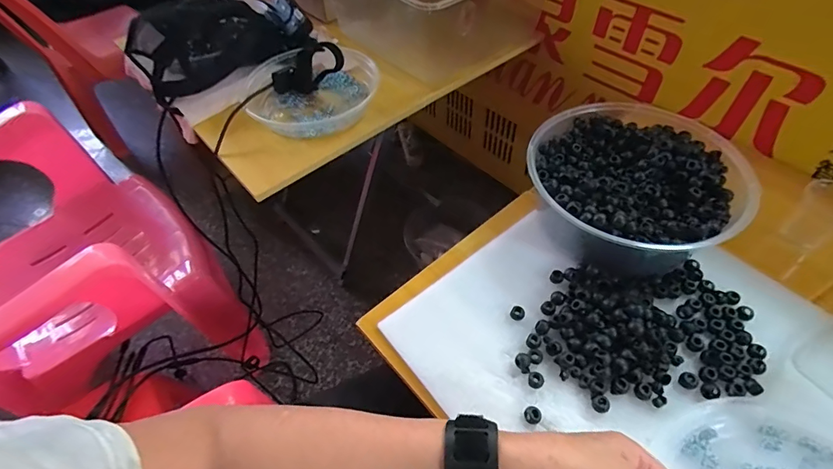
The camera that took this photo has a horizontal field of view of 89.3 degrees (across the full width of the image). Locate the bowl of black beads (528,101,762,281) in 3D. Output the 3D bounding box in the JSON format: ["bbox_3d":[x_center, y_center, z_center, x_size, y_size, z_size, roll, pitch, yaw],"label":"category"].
[{"bbox_3d":[0.270,-0.057,0.544,0.244,0.088,0.228,-2,53,2],"label":"bowl of black beads"}]

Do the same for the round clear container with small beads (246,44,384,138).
[{"bbox_3d":[-0.189,-0.264,0.744,0.227,0.043,0.246,-2,53,2],"label":"round clear container with small beads"}]

